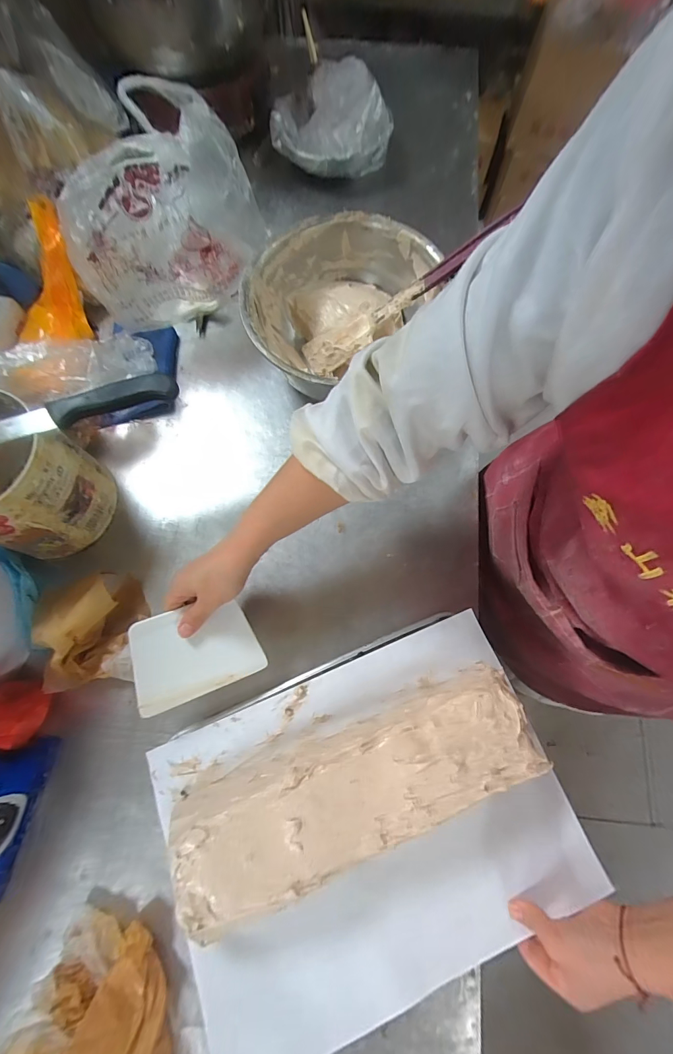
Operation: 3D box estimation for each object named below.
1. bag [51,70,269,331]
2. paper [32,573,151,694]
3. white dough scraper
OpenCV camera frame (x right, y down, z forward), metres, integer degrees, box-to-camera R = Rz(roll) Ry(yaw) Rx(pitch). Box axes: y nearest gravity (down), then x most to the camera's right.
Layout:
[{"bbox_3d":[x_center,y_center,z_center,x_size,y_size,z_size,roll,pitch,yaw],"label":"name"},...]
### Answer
[{"bbox_3d":[-0.226,-0.414,0.528,0.239,0.161,0.209,-17,74,-7],"label":"bag"},{"bbox_3d":[-0.277,0.116,0.442,0.106,0.065,0.119,-7,73,-4],"label":"paper"},{"bbox_3d":[-0.146,0.128,0.409,0.123,0.004,0.090,-17,88,-20],"label":"white dough scraper"}]

